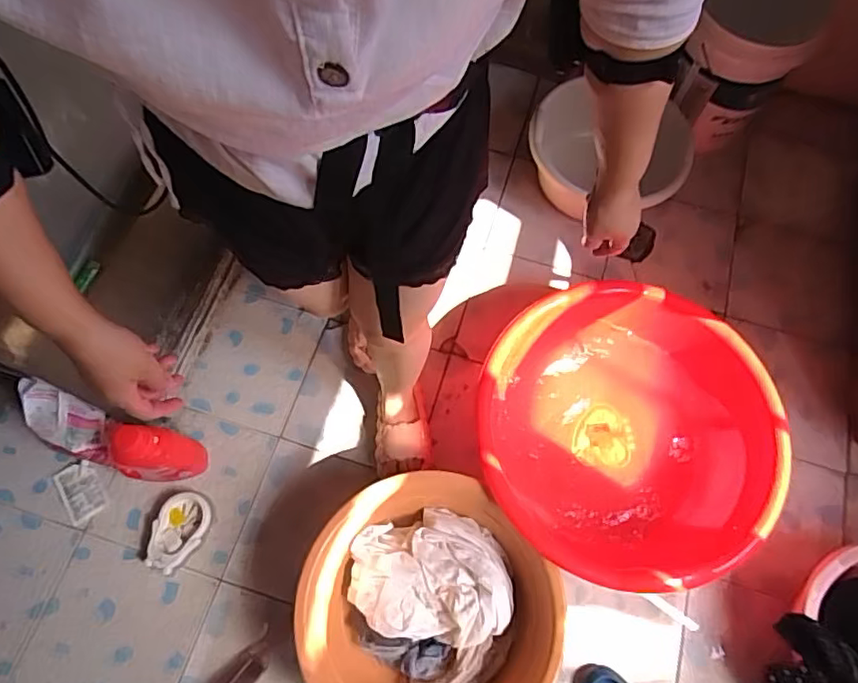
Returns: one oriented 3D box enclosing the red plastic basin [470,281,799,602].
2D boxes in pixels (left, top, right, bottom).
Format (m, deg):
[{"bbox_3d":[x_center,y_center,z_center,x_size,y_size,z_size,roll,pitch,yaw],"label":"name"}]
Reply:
[{"bbox_3d":[0.378,0.182,1.177,0.539,0.216,0.567,18,69,6],"label":"red plastic basin"}]

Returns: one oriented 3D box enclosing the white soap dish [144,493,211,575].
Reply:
[{"bbox_3d":[-0.510,0.385,1.179,0.104,0.035,0.149,17,69,5],"label":"white soap dish"}]

